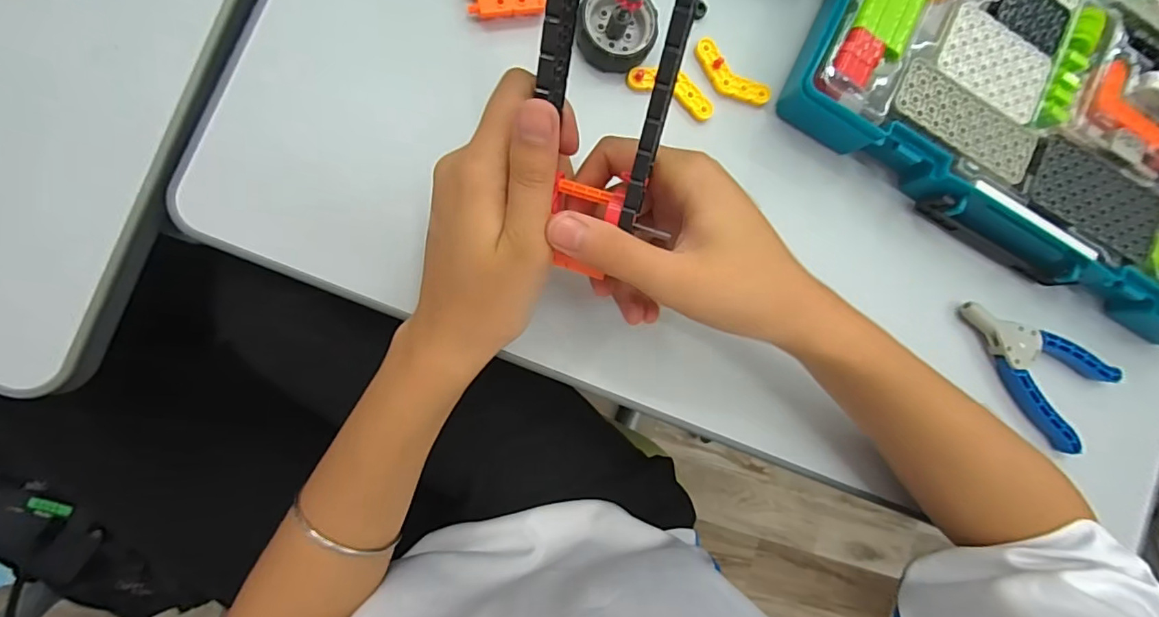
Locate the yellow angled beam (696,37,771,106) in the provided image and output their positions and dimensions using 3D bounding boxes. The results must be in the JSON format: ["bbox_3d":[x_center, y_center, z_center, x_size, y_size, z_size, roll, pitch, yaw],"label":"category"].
[{"bbox_3d":[0.098,-0.150,0.337,0.057,0.008,0.022,35,83,-8],"label":"yellow angled beam"}]

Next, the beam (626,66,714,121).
[{"bbox_3d":[0.060,-0.140,0.330,0.059,0.010,0.020,21,85,-10],"label":"beam"}]

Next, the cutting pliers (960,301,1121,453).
[{"bbox_3d":[0.323,0.032,0.364,0.065,0.021,0.125,-40,96,-9],"label":"cutting pliers"}]

